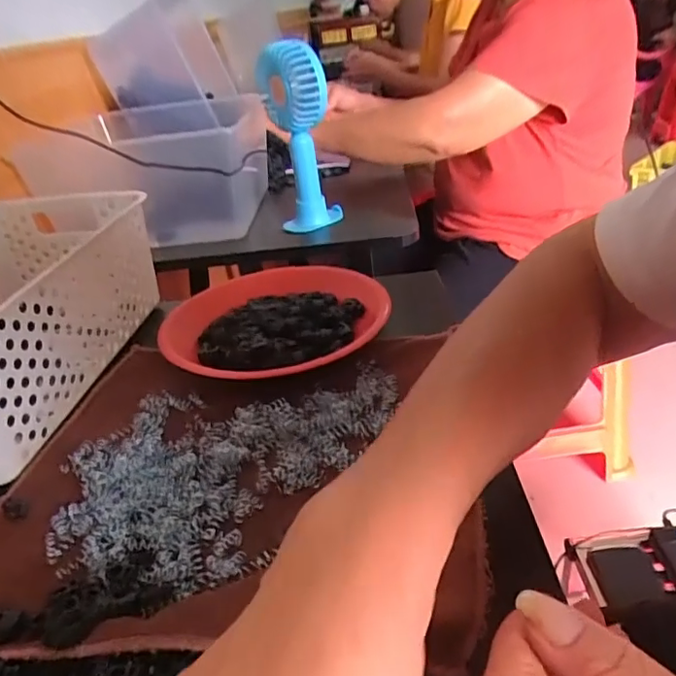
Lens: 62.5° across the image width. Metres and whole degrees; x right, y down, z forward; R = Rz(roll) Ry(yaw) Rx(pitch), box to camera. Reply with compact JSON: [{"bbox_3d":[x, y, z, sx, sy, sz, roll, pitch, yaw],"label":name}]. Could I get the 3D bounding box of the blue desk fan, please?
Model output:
[{"bbox_3d":[-0.049,-0.261,0.739,0.089,0.238,0.083,-11,31,-5],"label":"blue desk fan"}]

